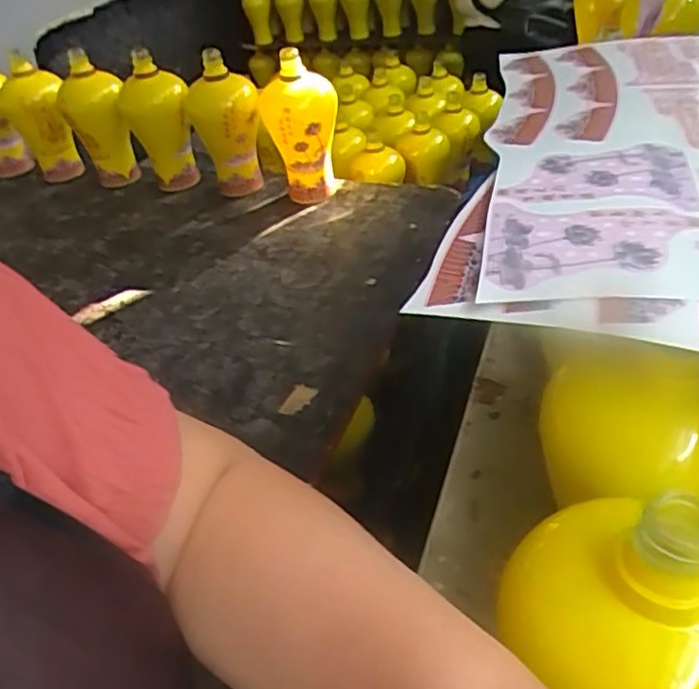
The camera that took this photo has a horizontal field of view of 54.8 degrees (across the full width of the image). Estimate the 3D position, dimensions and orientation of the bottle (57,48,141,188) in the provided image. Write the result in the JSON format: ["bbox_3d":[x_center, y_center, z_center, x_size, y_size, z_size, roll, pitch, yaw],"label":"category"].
[{"bbox_3d":[-0.392,-0.340,1.052,0.087,0.217,0.086,-20,41,-13],"label":"bottle"}]

